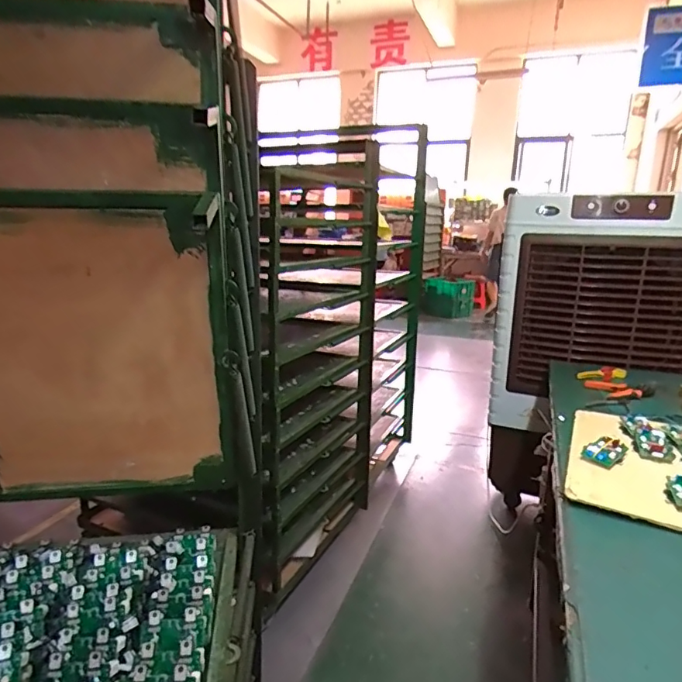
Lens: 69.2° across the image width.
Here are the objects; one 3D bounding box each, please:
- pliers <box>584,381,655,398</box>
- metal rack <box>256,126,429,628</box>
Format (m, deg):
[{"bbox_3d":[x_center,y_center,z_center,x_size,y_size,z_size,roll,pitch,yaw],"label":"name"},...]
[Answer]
[{"bbox_3d":[0.866,0.146,1.513,0.200,0.013,0.144,1,14,2],"label":"pliers"},{"bbox_3d":[-0.041,-0.009,1.892,0.391,1.346,1.257,8,16,22],"label":"metal rack"}]

